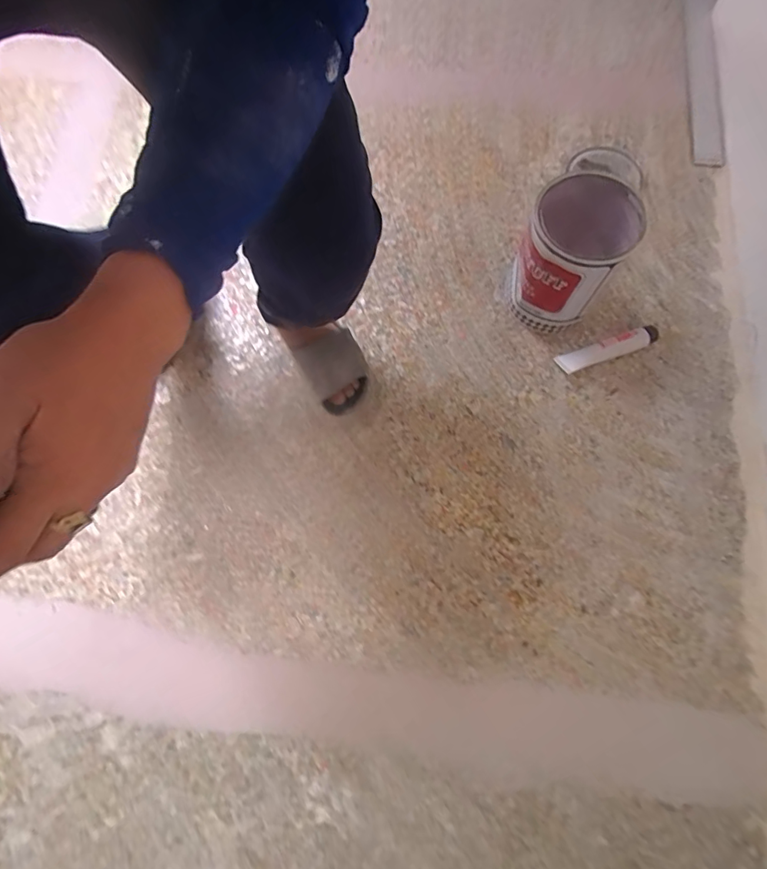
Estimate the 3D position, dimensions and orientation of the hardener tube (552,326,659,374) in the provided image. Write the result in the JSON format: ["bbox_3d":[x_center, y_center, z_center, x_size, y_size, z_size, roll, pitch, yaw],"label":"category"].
[{"bbox_3d":[0.393,-0.151,0.768,0.177,0.035,0.040,-18,76,-4],"label":"hardener tube"}]

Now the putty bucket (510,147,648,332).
[{"bbox_3d":[0.299,-0.286,0.725,0.151,0.189,0.163,0,75,1],"label":"putty bucket"}]

